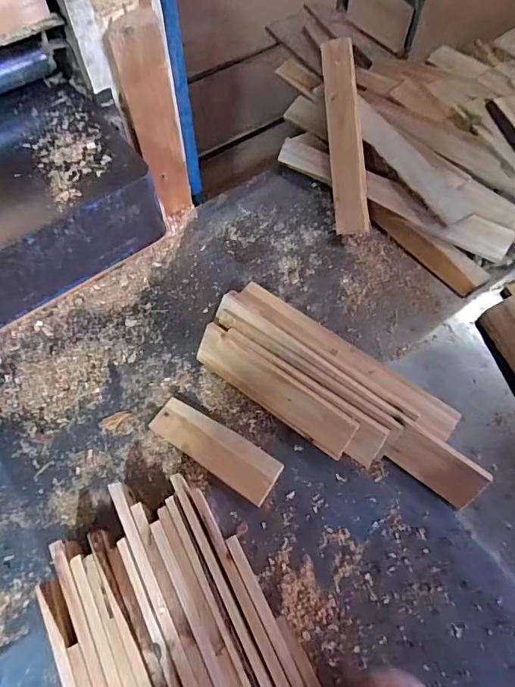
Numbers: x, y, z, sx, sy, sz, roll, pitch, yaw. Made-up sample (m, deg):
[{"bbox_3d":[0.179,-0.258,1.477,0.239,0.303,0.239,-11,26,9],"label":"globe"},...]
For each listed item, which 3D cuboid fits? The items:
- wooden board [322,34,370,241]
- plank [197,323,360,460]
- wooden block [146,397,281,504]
[{"bbox_3d":[0.181,-0.448,0.920,0.070,0.020,0.485,-5,73,11],"label":"wooden board"},{"bbox_3d":[0.022,0.073,0.681,0.273,0.074,0.013,34,30,16],"label":"plank"},{"bbox_3d":[-0.065,0.157,0.666,0.205,0.014,0.066,30,66,13],"label":"wooden block"}]

